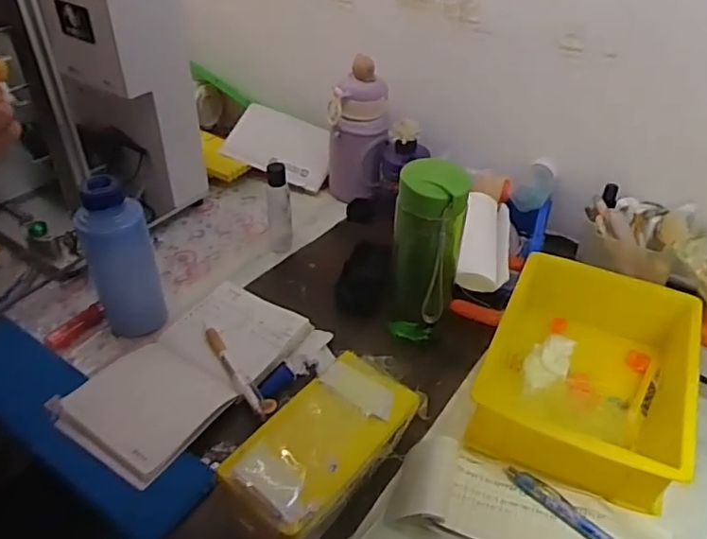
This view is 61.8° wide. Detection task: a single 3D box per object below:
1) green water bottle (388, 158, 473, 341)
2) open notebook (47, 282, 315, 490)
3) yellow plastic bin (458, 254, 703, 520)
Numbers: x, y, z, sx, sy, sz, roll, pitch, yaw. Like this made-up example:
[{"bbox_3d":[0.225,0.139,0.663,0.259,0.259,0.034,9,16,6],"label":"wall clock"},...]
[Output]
[{"bbox_3d":[0.076,-0.013,0.610,0.066,0.213,0.065,9,40,10],"label":"green water bottle"},{"bbox_3d":[-0.168,0.104,0.623,0.135,0.031,0.245,26,45,27],"label":"open notebook"},{"bbox_3d":[0.231,0.095,0.584,0.177,0.069,0.239,18,42,20],"label":"yellow plastic bin"}]

